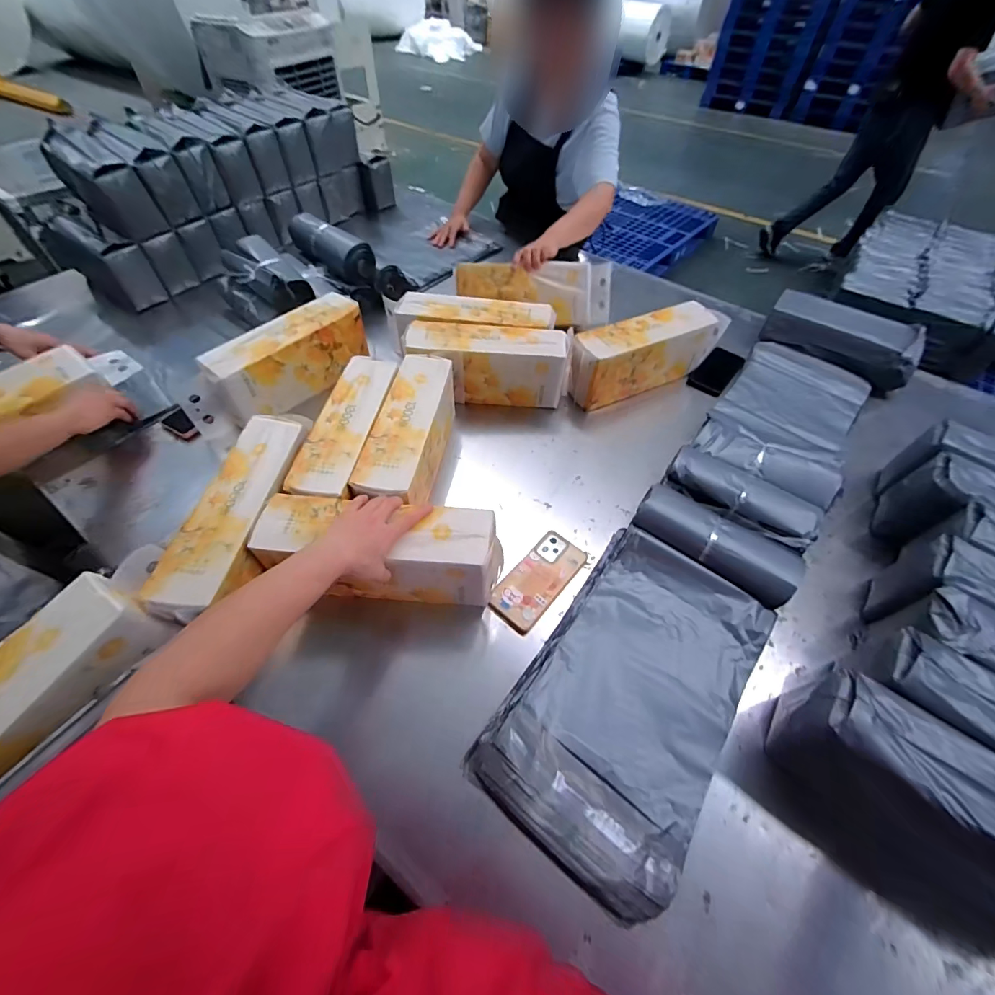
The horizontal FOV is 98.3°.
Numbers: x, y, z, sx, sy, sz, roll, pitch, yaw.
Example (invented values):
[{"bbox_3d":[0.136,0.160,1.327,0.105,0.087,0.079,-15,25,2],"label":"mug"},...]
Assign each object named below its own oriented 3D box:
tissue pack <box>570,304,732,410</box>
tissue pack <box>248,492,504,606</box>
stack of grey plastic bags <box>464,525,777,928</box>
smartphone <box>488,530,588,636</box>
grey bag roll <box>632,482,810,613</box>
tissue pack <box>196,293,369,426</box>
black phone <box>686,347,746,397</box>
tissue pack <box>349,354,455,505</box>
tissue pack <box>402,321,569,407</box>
[{"bbox_3d":[0.307,-0.306,0.912,0.328,0.147,0.093,-19,56,-18],"label":"tissue pack"},{"bbox_3d":[-0.156,0.079,0.605,0.317,0.135,0.095,8,52,0],"label":"tissue pack"},{"bbox_3d":[0.180,0.248,0.571,0.248,0.048,0.418,32,57,20],"label":"stack of grey plastic bags"},{"bbox_3d":[0.065,0.125,0.661,0.077,0.016,0.171,33,57,21],"label":"smartphone"},{"bbox_3d":[0.338,0.070,0.673,0.240,0.057,0.086,30,56,19],"label":"grey bag roll"},{"bbox_3d":[-0.406,-0.274,0.858,0.098,0.128,0.311,29,56,18],"label":"tissue pack"},{"bbox_3d":[0.508,-0.292,0.992,0.077,0.020,0.162,35,58,22],"label":"black phone"},{"bbox_3d":[-0.147,-0.101,0.732,0.093,0.110,0.305,7,52,2],"label":"tissue pack"},{"bbox_3d":[-0.013,-0.267,0.869,0.319,0.129,0.100,2,52,-2],"label":"tissue pack"}]

